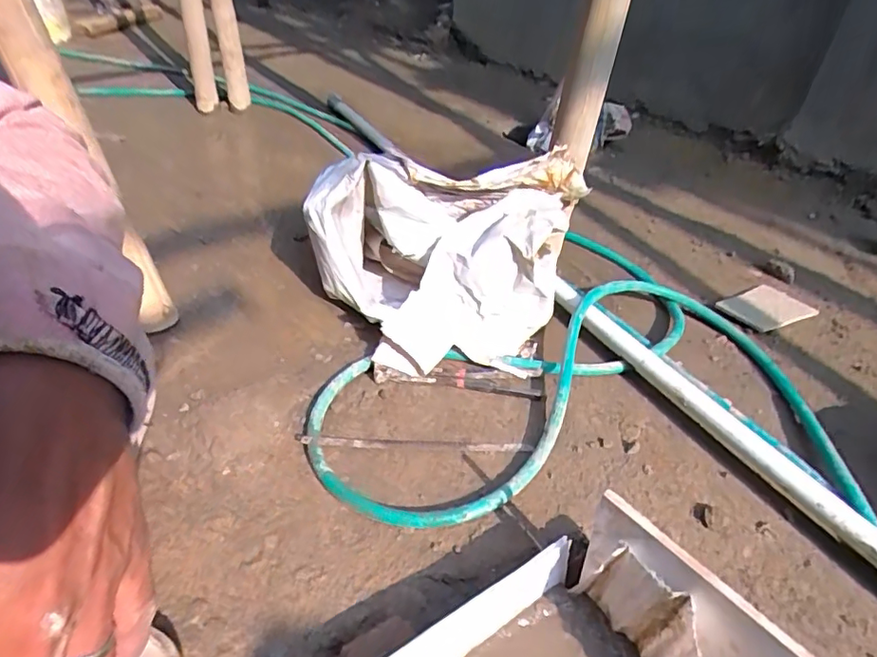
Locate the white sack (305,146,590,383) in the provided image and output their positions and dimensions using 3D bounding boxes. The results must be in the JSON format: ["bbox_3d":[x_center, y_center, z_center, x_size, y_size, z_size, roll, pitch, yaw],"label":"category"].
[{"bbox_3d":[-0.007,-0.111,0.871,0.408,0.229,0.348,10,38,10],"label":"white sack"}]

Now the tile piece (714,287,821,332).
[{"bbox_3d":[0.595,-0.040,0.992,0.171,0.014,0.096,-16,41,-23],"label":"tile piece"}]

